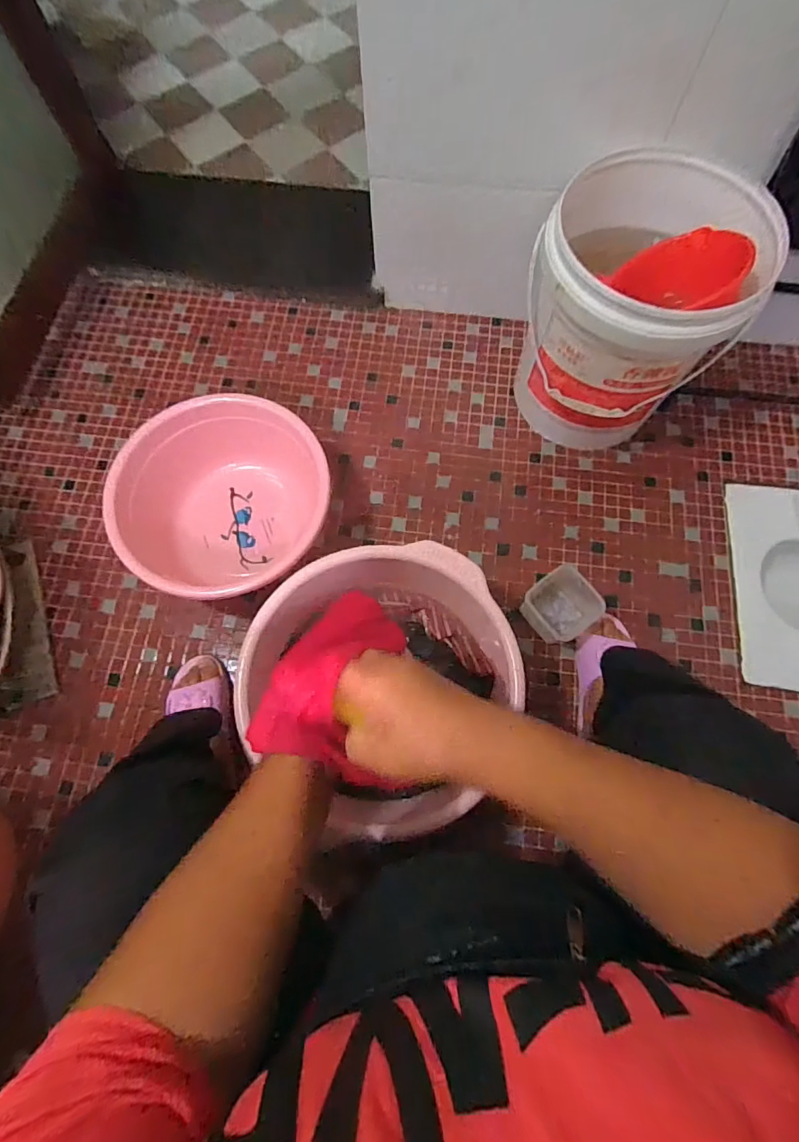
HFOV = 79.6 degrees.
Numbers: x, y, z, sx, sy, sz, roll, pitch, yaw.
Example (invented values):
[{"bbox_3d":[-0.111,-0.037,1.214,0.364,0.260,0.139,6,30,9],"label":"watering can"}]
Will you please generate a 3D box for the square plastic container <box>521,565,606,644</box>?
[{"bbox_3d":[0.274,0.064,0.820,0.103,0.096,0.102,-37,77,-10],"label":"square plastic container"}]

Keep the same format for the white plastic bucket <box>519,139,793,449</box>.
[{"bbox_3d":[0.370,-0.428,0.826,0.301,0.359,0.306,0,74,0],"label":"white plastic bucket"}]

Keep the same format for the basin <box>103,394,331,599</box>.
[{"bbox_3d":[-0.293,-0.135,0.854,0.343,0.153,0.317,0,74,0],"label":"basin"}]

